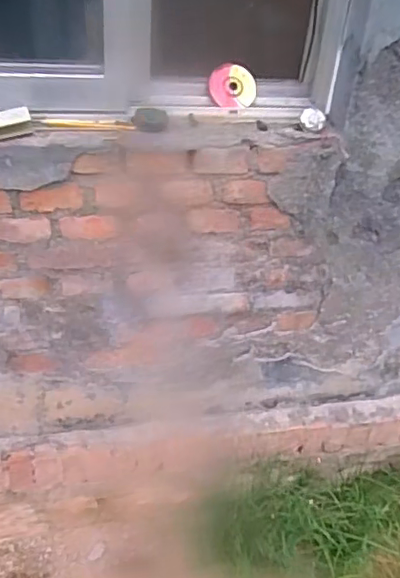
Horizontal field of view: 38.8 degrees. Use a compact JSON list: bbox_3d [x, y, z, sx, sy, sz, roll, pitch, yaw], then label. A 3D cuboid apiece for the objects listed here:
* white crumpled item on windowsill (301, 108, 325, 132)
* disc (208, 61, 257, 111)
[{"bbox_3d":[0.219,-0.329,1.101,0.045,0.037,0.028,13,35,10],"label":"white crumpled item on windowsill"},{"bbox_3d":[0.065,-0.405,1.133,0.092,0.091,0.010,0,2,0],"label":"disc"}]

